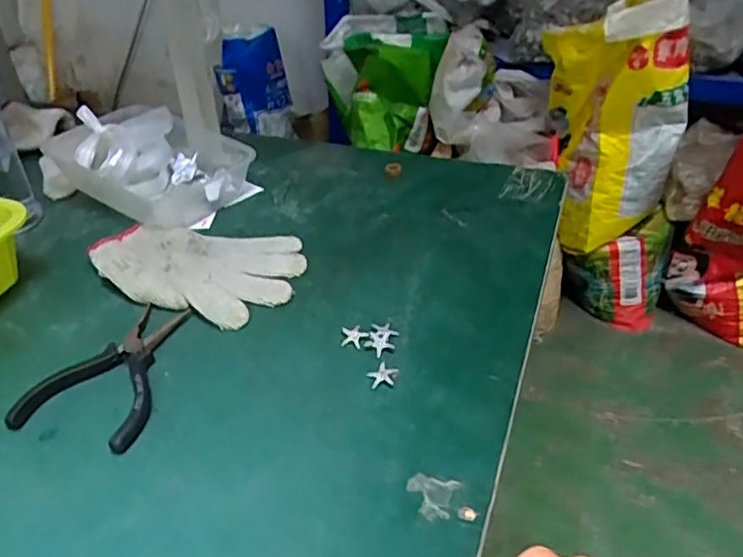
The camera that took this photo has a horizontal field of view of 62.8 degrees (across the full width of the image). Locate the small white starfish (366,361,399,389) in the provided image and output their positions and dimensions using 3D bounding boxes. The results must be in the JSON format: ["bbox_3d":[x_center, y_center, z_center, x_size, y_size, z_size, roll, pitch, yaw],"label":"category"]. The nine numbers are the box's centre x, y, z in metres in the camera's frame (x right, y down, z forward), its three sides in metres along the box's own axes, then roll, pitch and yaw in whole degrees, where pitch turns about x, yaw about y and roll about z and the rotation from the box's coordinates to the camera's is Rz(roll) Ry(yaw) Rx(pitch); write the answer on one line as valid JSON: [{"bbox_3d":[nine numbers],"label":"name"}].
[{"bbox_3d":[0.009,0.073,0.468,0.022,0.004,0.024,-12,37,-14],"label":"small white starfish"}]

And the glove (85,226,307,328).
[{"bbox_3d":[-0.163,-0.019,0.587,0.200,0.022,0.137,14,39,21],"label":"glove"}]

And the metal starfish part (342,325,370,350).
[{"bbox_3d":[-0.014,0.047,0.501,0.022,0.004,0.023,-2,36,0],"label":"metal starfish part"}]

